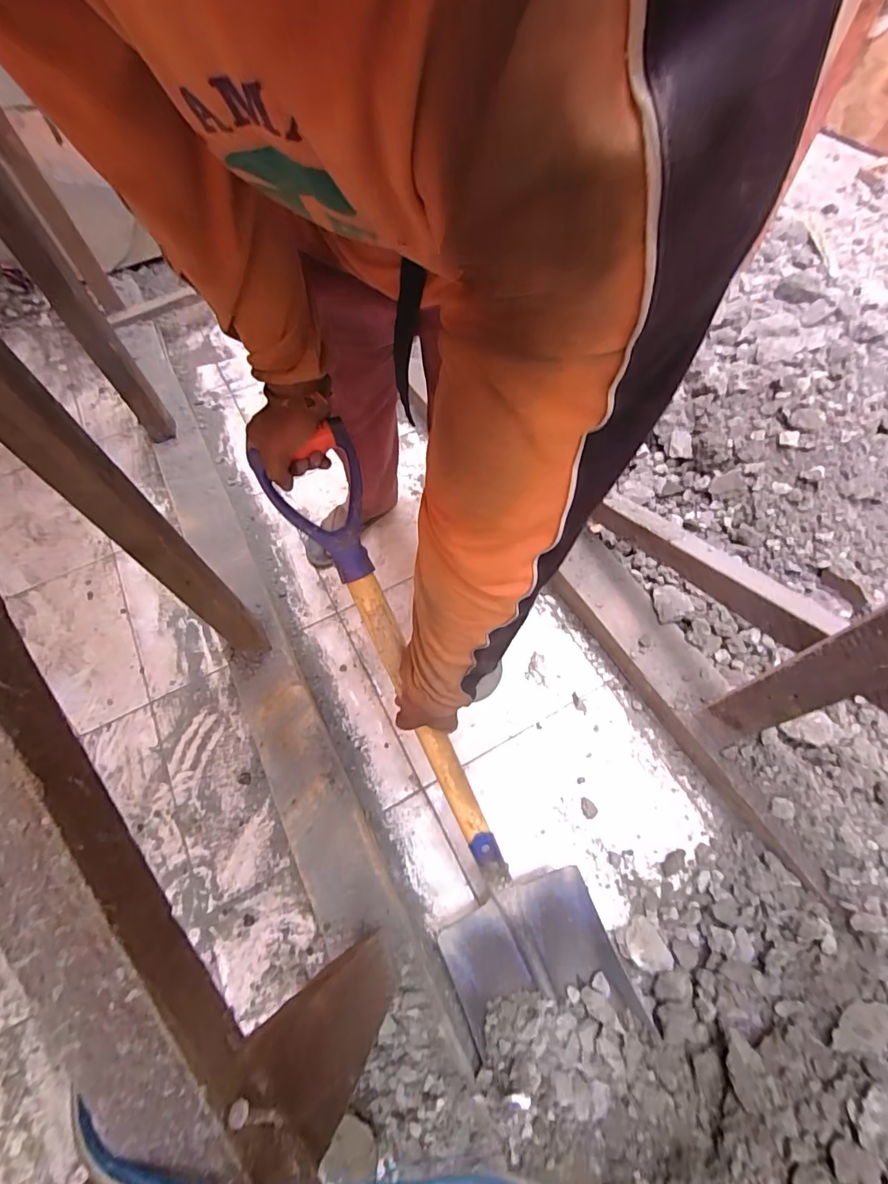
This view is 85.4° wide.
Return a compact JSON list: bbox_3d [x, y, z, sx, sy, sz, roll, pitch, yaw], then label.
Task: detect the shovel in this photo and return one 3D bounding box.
[{"bbox_3d":[0.020,0.246,0.606,0.227,0.099,0.903,-24,104,-10],"label":"shovel"}]

